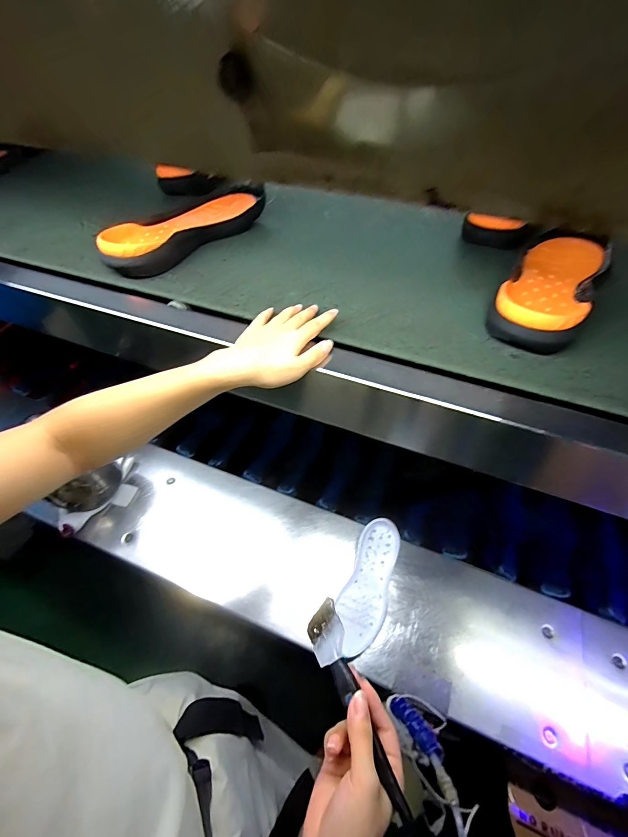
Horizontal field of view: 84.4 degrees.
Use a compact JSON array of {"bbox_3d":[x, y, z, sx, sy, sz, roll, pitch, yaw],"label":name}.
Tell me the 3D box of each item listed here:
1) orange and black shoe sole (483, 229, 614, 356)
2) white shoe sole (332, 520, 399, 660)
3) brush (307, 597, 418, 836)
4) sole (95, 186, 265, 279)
[{"bbox_3d":[0.312,-0.176,0.455,0.095,0.048,0.259,30,58,23],"label":"orange and black shoe sole"},{"bbox_3d":[0.097,0.296,0.625,0.087,0.043,0.230,17,54,15],"label":"white shoe sole"},{"bbox_3d":[0.037,0.253,0.301,0.032,0.015,0.173,-19,50,-13],"label":"brush"},{"bbox_3d":[-0.199,-0.308,0.566,0.100,0.054,0.291,33,59,24],"label":"sole"}]

